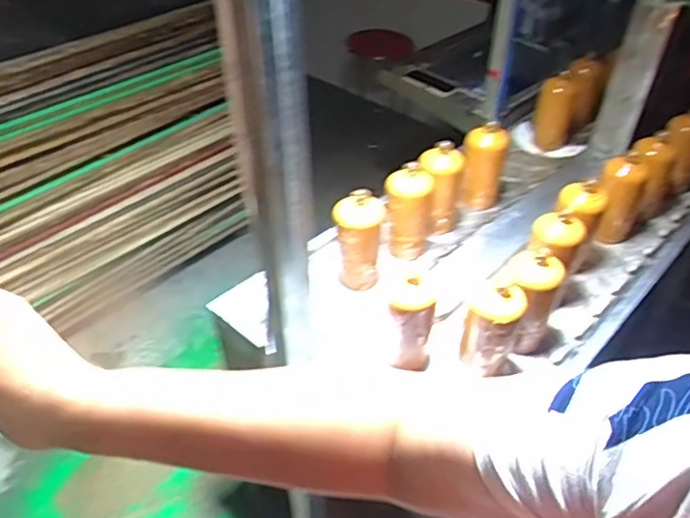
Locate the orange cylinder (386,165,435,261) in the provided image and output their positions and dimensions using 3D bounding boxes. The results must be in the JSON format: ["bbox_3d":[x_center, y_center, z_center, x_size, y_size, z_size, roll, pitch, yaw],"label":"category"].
[{"bbox_3d":[0.119,-0.092,1.154,0.081,0.170,0.077,6,41,5],"label":"orange cylinder"}]

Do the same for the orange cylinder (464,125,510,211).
[{"bbox_3d":[0.288,-0.190,1.274,0.084,0.181,0.074,9,42,8],"label":"orange cylinder"}]

